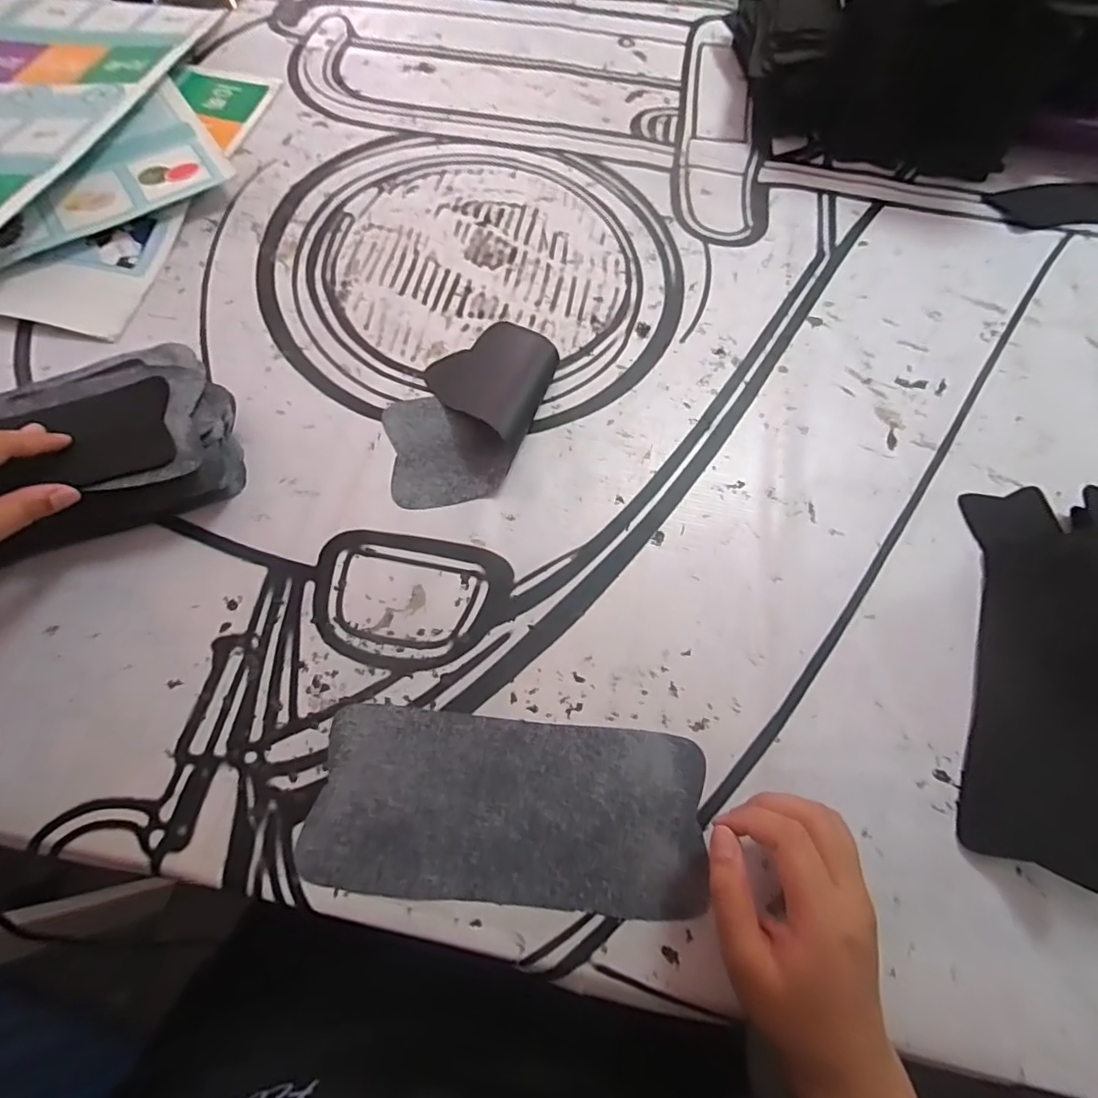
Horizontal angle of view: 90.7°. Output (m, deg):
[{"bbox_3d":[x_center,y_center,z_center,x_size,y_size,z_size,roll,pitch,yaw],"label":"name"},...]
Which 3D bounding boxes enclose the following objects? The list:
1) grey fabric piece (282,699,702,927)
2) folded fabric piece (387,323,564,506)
[{"bbox_3d":[-0.022,0.153,0.321,0.225,0.004,0.097,6,65,-1],"label":"grey fabric piece"},{"bbox_3d":[-0.062,-0.116,0.419,0.103,0.028,0.182,22,68,6],"label":"folded fabric piece"}]

